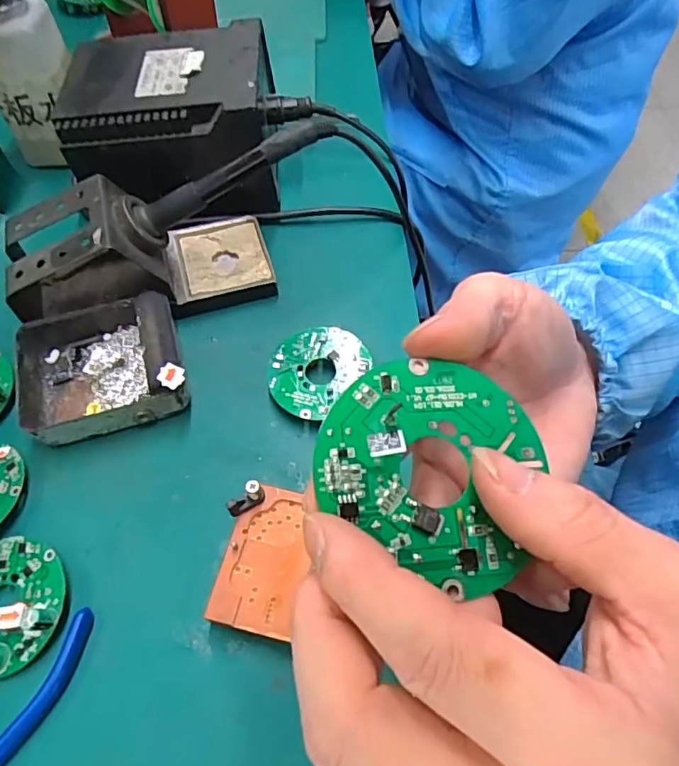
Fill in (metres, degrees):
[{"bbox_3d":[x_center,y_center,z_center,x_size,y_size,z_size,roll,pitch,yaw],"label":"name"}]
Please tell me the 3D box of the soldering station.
[{"bbox_3d":[-0.122,-0.190,0.403,0.141,0.092,0.115,-3,60,-5],"label":"soldering station"}]

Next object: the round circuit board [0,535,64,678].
[{"bbox_3d":[-0.167,0.107,0.264,0.056,0.019,0.064,-9,60,-8],"label":"round circuit board"}]

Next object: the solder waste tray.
[{"bbox_3d":[-0.145,-0.012,0.327,0.094,0.035,0.081,-13,61,-11],"label":"solder waste tray"}]

